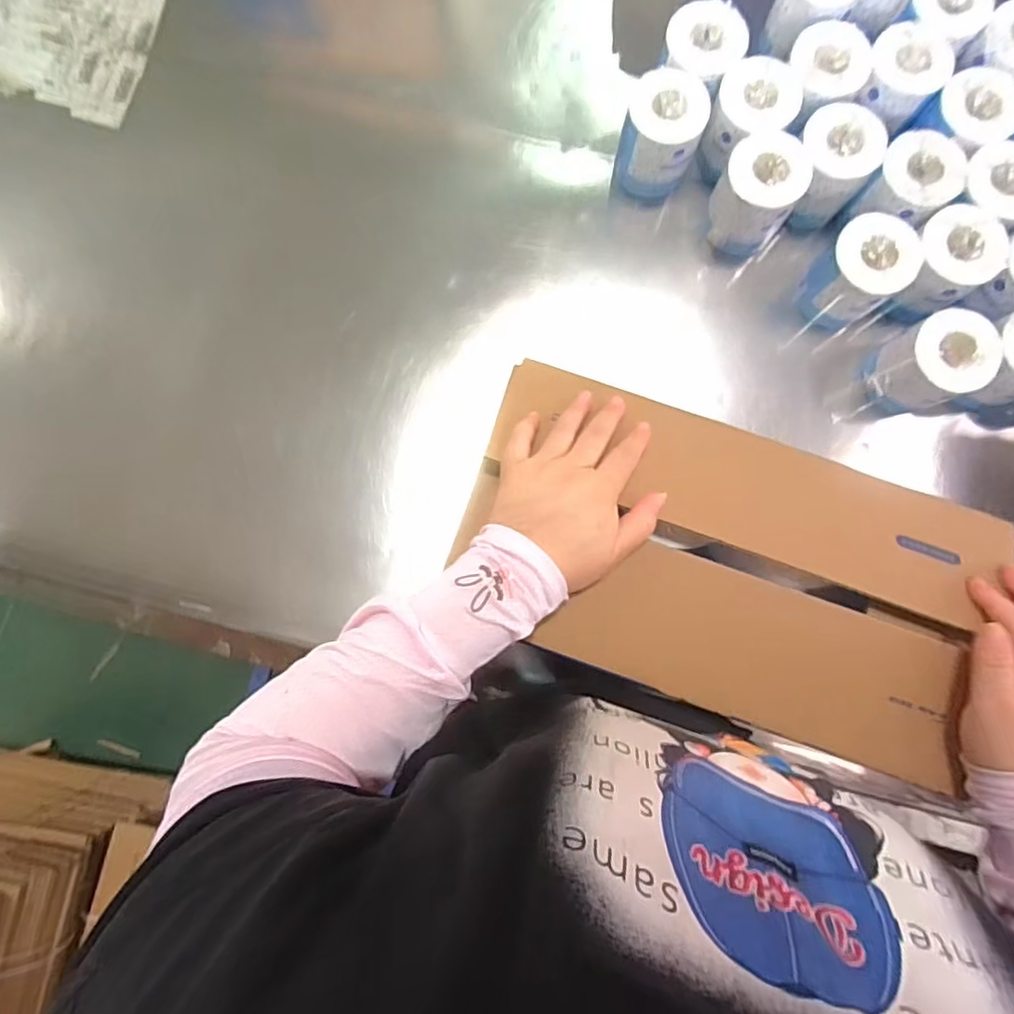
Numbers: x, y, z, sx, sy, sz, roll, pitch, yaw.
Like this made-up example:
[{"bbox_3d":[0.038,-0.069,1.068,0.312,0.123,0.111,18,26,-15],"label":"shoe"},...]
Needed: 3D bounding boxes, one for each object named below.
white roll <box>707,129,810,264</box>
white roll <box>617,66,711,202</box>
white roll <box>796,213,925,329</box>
[{"bbox_3d":[0.321,-0.405,0.768,0.103,0.110,0.108,35,85,3],"label":"white roll"},{"bbox_3d":[0.204,-0.495,0.785,0.095,0.122,0.102,0,84,0],"label":"white roll"},{"bbox_3d":[0.447,-0.297,0.762,0.100,0.127,0.096,0,84,0],"label":"white roll"}]

